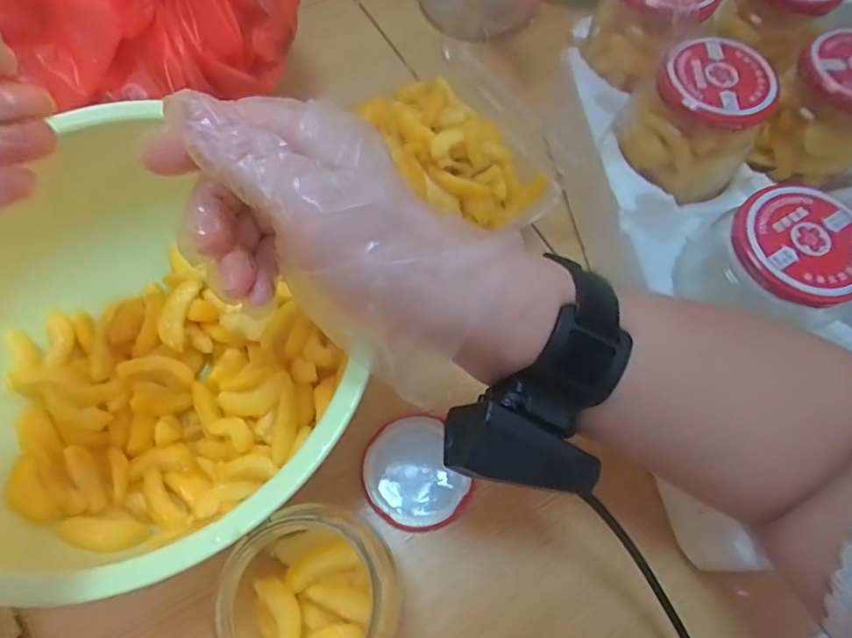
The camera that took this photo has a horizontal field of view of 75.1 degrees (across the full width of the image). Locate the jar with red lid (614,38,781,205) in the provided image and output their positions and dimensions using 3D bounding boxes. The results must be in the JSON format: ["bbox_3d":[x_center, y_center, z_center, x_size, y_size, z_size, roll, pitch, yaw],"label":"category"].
[{"bbox_3d":[0.176,-0.131,0.363,0.081,0.066,0.069,35,69,13],"label":"jar with red lid"}]

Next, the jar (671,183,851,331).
[{"bbox_3d":[0.199,-0.034,0.313,0.068,0.067,0.078,-32,71,-15],"label":"jar"}]

